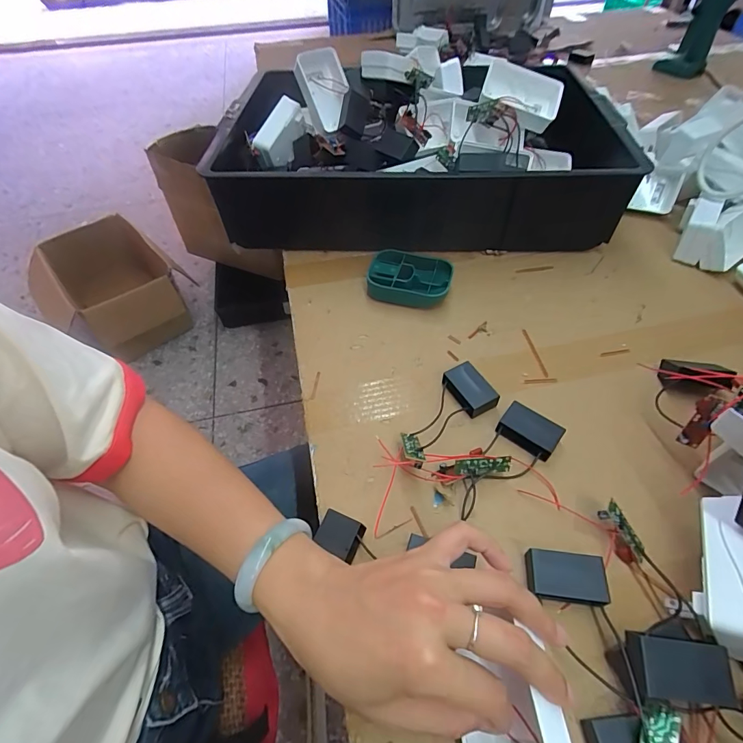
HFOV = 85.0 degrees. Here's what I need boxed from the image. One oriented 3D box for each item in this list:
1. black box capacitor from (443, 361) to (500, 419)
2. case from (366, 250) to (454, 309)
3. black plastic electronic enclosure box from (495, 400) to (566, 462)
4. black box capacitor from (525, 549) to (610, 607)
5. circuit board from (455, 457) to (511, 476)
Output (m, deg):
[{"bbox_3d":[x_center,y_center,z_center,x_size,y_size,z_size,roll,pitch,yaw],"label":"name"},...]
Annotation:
[{"bbox_3d":[0.090,0.017,0.376,0.032,0.020,0.047,-25,56,-18],"label":"black box capacitor"},{"bbox_3d":[0.044,-0.105,0.467,0.091,0.027,0.070,11,53,9],"label":"case"},{"bbox_3d":[0.135,0.052,0.348,0.048,0.019,0.030,30,58,22],"label":"black plastic electronic enclosure box"},{"bbox_3d":[0.133,0.142,0.279,0.049,0.018,0.030,6,52,6],"label":"black box capacitor"},{"bbox_3d":[0.088,0.075,0.321,0.043,0.016,0.004,-7,17,2],"label":"circuit board"}]

